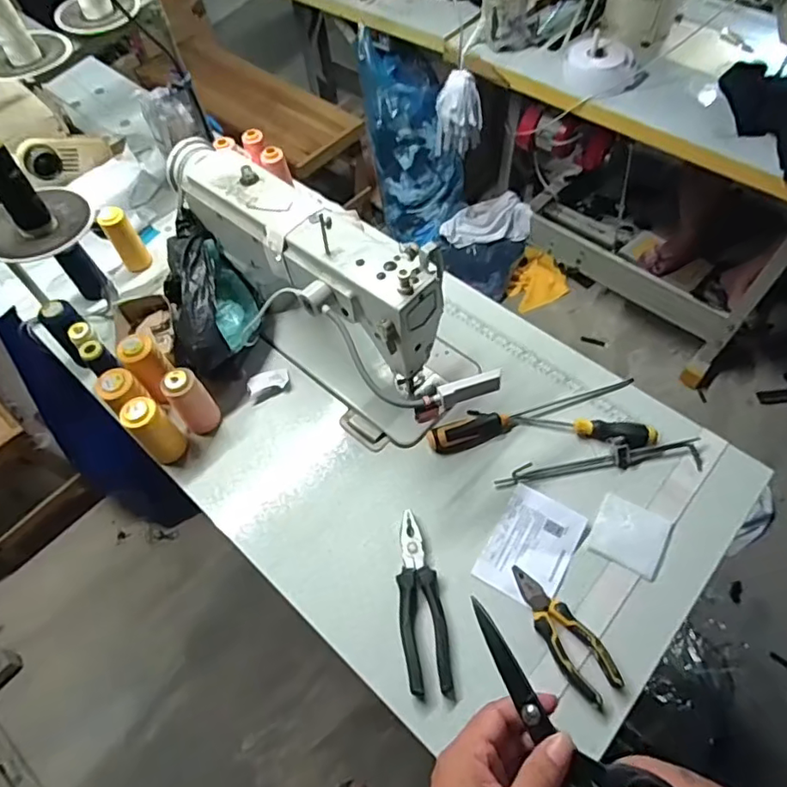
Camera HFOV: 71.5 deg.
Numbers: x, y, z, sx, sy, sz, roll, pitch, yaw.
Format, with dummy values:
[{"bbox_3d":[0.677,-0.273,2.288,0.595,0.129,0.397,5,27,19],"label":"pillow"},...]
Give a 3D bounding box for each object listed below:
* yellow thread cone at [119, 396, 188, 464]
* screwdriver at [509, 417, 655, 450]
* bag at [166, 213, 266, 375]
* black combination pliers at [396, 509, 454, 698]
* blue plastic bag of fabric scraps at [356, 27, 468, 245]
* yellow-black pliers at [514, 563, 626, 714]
[{"bbox_3d":[-0.310,0.050,0.716,0.045,0.103,0.044,-2,59,3],"label":"yellow thread cone"},{"bbox_3d":[0.260,0.045,0.736,0.182,0.023,0.032,9,61,8],"label":"screwdriver"},{"bbox_3d":[-0.273,-0.133,0.820,0.126,0.138,0.234,-22,60,-10],"label":"bag"},{"bbox_3d":[0.031,0.241,0.646,0.051,0.021,0.200,-7,60,-1],"label":"black combination pliers"},{"bbox_3d":[0.060,-0.725,1.581,0.227,0.548,0.138,-29,38,-13],"label":"blue plastic bag of fabric scraps"},{"bbox_3d":[0.192,0.267,0.620,0.051,0.020,0.156,-27,62,-11],"label":"yellow-black pliers"}]

